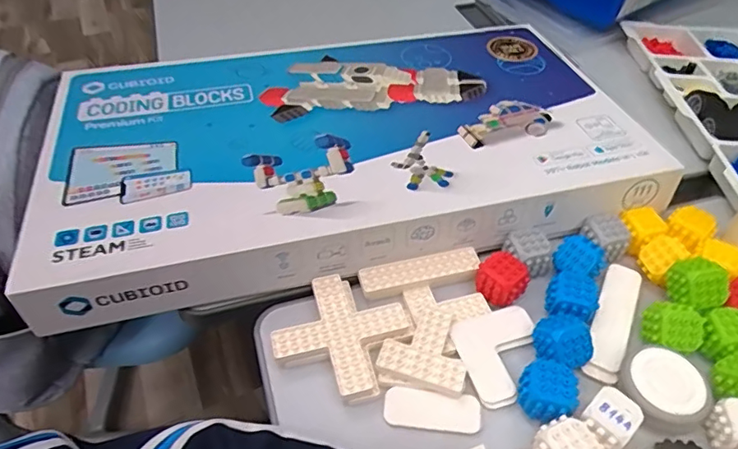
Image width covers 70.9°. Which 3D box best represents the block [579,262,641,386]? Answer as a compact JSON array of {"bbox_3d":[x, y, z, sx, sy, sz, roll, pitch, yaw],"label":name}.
[{"bbox_3d":[0.197,0.074,0.416,0.029,0.007,0.113,25,52,17],"label":"block"}]

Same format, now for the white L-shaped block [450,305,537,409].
[{"bbox_3d":[0.100,0.097,0.391,0.066,0.009,0.071,-11,49,-13],"label":"white L-shaped block"}]

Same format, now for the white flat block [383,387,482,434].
[{"bbox_3d":[0.045,0.129,0.363,0.066,0.006,0.025,7,47,3],"label":"white flat block"}]

